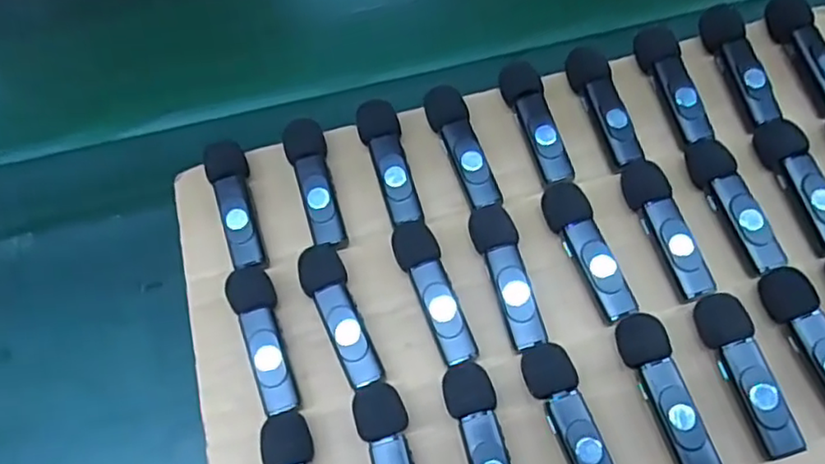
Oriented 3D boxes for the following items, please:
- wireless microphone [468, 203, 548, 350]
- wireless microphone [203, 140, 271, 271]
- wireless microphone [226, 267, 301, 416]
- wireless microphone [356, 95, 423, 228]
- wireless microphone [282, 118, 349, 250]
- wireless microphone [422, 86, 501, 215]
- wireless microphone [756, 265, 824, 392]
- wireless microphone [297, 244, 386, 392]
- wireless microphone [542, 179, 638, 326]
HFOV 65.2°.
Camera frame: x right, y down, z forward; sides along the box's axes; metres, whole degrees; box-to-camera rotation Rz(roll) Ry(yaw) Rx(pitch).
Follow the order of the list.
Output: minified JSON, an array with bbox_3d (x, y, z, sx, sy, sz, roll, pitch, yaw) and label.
[{"bbox_3d":[0.041,0.018,0.278,0.018,0.011,0.064,-14,63,-3],"label":"wireless microphone"},{"bbox_3d":[-0.081,-0.012,0.299,0.018,0.017,0.063,-15,63,-4],"label":"wireless microphone"},{"bbox_3d":[-0.062,0.046,0.275,0.018,0.017,0.064,-21,63,-6],"label":"wireless microphone"},{"bbox_3d":[-0.010,-0.033,0.303,0.019,0.012,0.065,-18,63,-5],"label":"wireless microphone"},{"bbox_3d":[-0.045,-0.022,0.301,0.018,0.015,0.063,-14,63,-3],"label":"wireless microphone"},{"bbox_3d":[0.023,-0.040,0.304,0.018,0.013,0.064,-18,63,-5],"label":"wireless microphone"},{"bbox_3d":[0.162,0.044,0.259,0.017,0.012,0.066,-17,63,-4],"label":"wireless microphone"},{"bbox_3d":[-0.031,0.037,0.277,0.019,0.016,0.064,-23,64,-7],"label":"wireless microphone"},{"bbox_3d":[0.076,0.007,0.281,0.018,0.014,0.065,-18,63,-5],"label":"wireless microphone"}]

